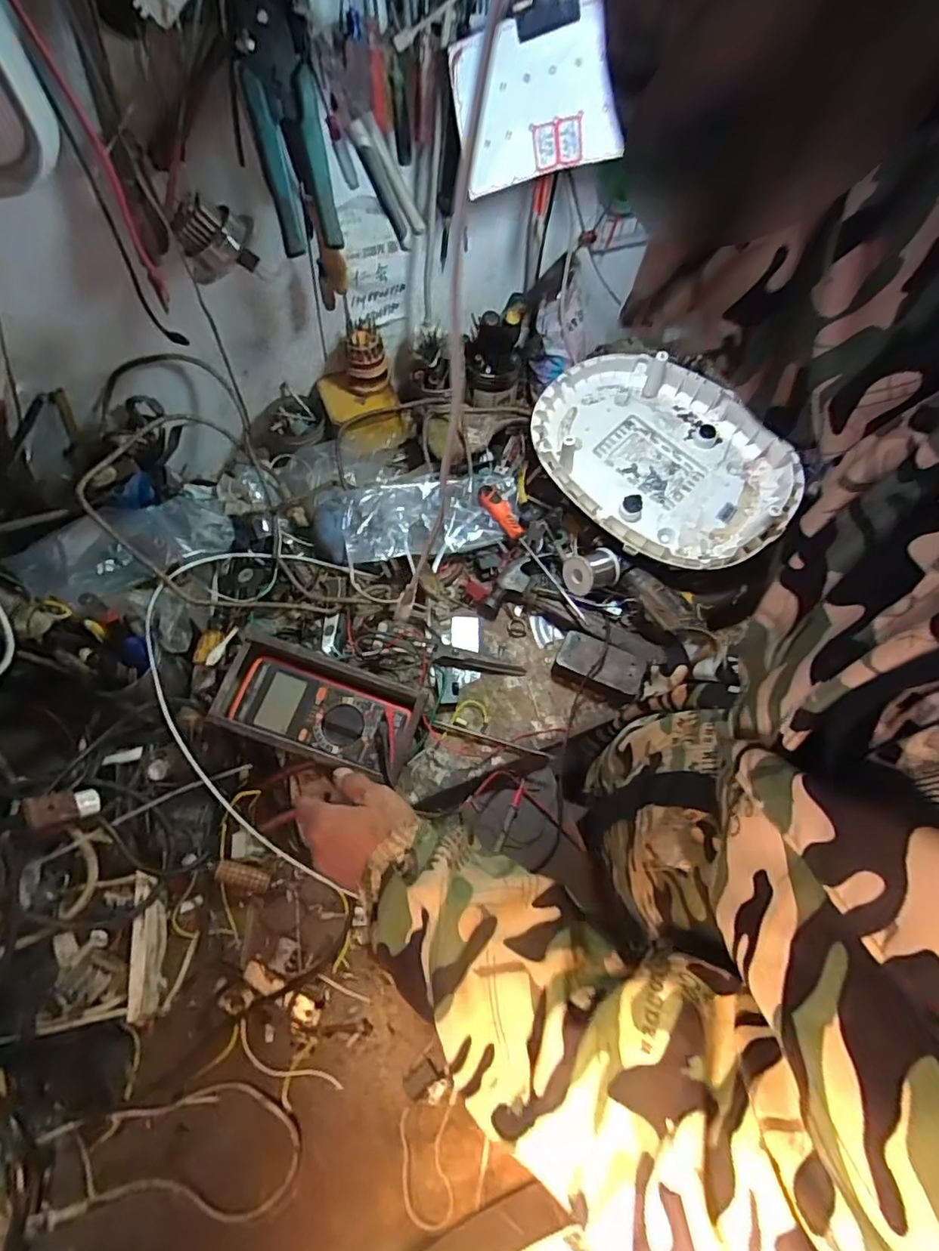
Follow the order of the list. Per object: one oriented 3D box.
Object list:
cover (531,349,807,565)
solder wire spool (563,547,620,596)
[{"bbox_3d":[0.245,-0.223,0.746,0.342,0.070,0.265,43,78,17],"label":"cover"},{"bbox_3d":[0.151,-0.067,0.728,0.068,0.048,0.054,-21,65,-14],"label":"solder wire spool"}]

